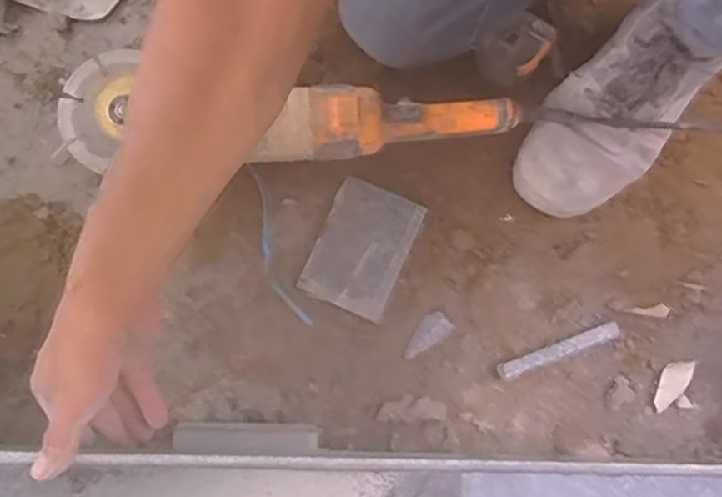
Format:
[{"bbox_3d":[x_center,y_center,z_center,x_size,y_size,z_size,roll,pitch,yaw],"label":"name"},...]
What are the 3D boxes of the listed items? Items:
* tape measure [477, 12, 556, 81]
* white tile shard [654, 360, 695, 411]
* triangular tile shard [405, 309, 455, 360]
[{"bbox_3d":[0.157,-0.200,0.608,0.053,0.037,0.073,43,81,7],"label":"tape measure"},{"bbox_3d":[0.293,0.127,0.565,0.023,0.015,0.053,29,78,6],"label":"white tile shard"},{"bbox_3d":[0.062,0.084,0.577,0.055,0.011,0.025,-45,78,4],"label":"triangular tile shard"}]

